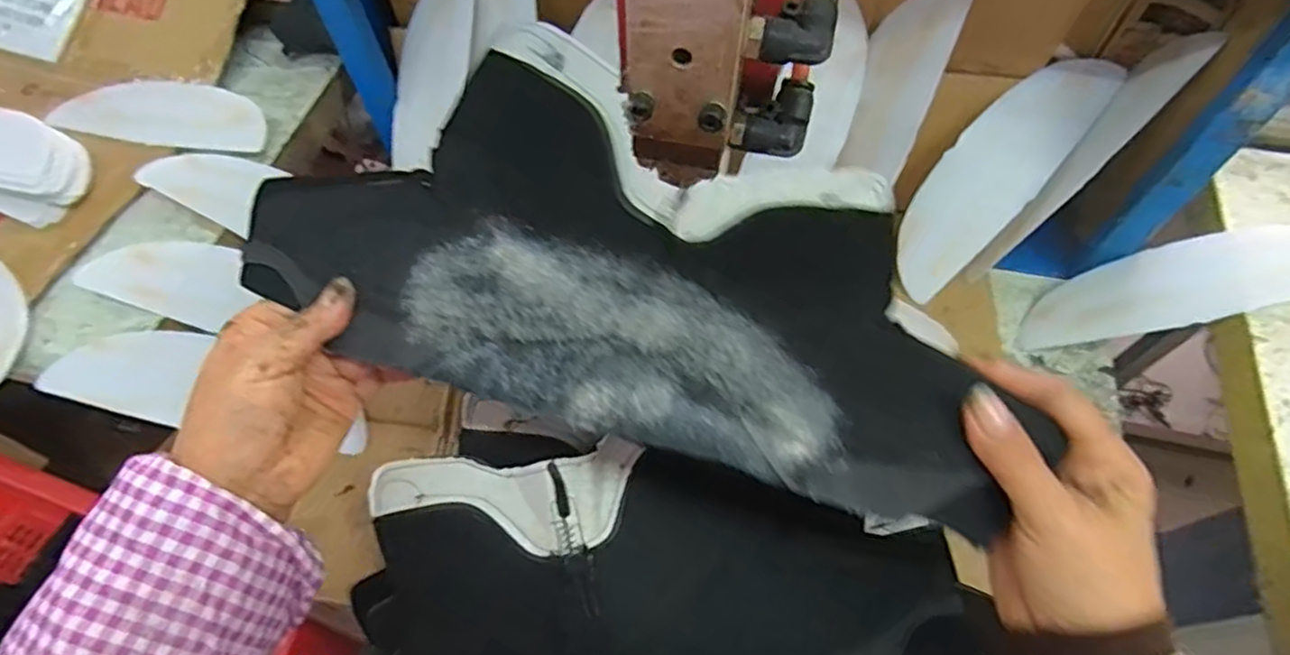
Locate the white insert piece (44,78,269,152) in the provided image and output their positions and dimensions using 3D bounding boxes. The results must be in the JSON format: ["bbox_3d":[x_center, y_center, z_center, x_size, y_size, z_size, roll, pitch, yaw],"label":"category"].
[{"bbox_3d":[-0.438,-0.197,0.622,0.212,0.010,0.077,7,66,5],"label":"white insert piece"}]

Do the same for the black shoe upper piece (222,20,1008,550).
[{"bbox_3d":[-0.007,-0.043,0.346,0.374,0.062,0.193,15,65,10],"label":"black shoe upper piece"}]

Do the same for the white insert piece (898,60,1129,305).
[{"bbox_3d":[0.273,-0.119,0.534,0.074,0.007,0.208,35,107,6],"label":"white insert piece"}]

